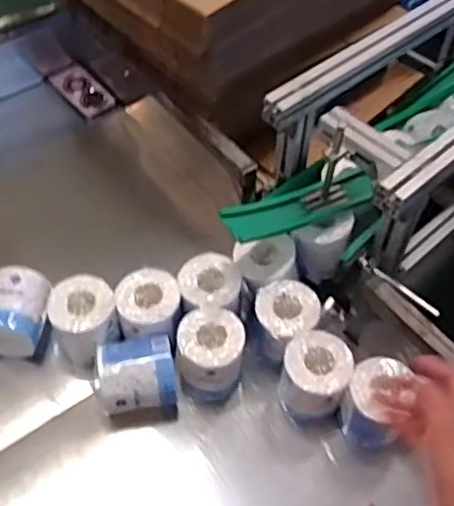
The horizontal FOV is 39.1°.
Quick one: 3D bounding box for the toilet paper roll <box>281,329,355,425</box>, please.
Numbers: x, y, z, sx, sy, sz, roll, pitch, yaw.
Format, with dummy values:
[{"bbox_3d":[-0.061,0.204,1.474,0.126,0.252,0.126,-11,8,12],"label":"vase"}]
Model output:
[{"bbox_3d":[0.129,0.191,0.958,0.098,0.121,0.101,1,52,-2],"label":"toilet paper roll"}]

